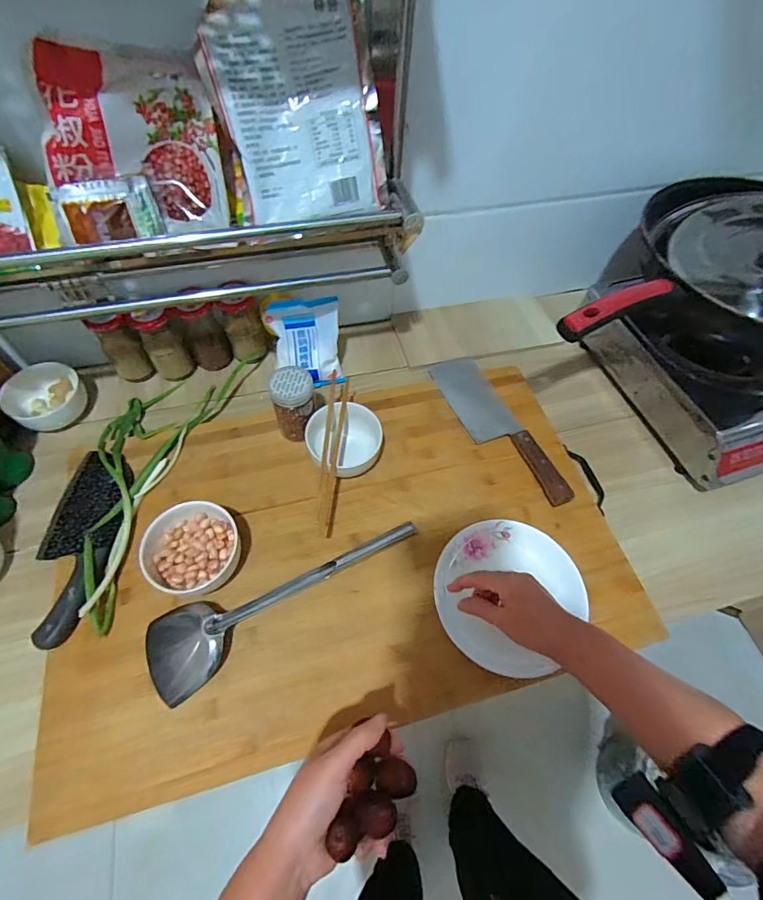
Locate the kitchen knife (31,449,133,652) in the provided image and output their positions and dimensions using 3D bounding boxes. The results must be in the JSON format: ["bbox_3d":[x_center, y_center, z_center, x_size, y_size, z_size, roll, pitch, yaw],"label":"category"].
[{"bbox_3d":[-0.373,0.113,0.541,0.088,0.030,0.239,-2,59,-3],"label":"kitchen knife"}]

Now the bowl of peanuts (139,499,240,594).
[{"bbox_3d":[-0.221,0.119,0.515,0.104,0.068,0.100,1,59,-1],"label":"bowl of peanuts"}]

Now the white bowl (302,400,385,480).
[{"bbox_3d":[-0.051,-0.013,0.608,0.107,0.055,0.090,-25,63,-16],"label":"white bowl"}]

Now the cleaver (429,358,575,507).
[{"bbox_3d":[0.171,-0.037,0.654,0.084,0.026,0.287,-19,61,-13],"label":"cleaver"}]

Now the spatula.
[{"bbox_3d":[-0.110,0.157,0.516,0.339,0.033,0.093,-27,64,-17],"label":"spatula"}]

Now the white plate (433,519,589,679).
[{"bbox_3d":[0.146,0.164,0.513,0.168,0.026,0.162,0,57,0],"label":"white plate"}]

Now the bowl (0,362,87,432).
[{"bbox_3d":[-0.511,-0.085,0.651,0.118,0.045,0.098,30,63,15],"label":"bowl"}]

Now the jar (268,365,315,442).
[{"bbox_3d":[-0.117,-0.058,0.595,0.056,0.087,0.066,-9,60,-7],"label":"jar"}]

